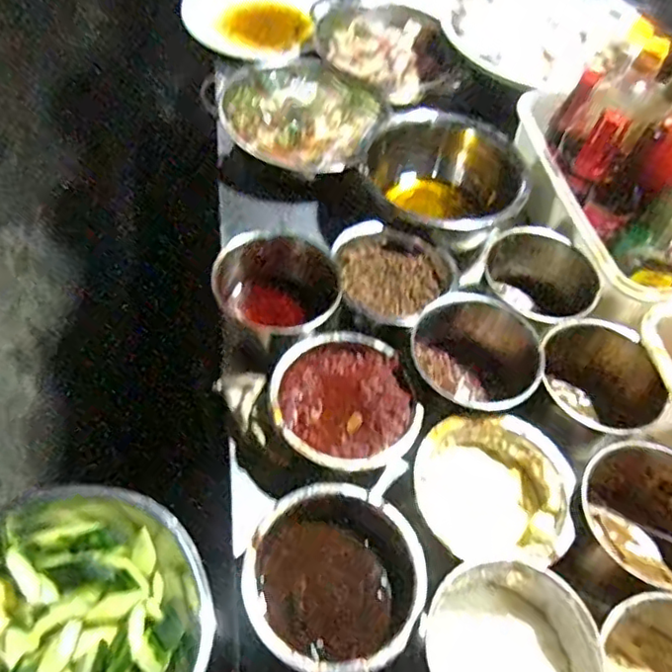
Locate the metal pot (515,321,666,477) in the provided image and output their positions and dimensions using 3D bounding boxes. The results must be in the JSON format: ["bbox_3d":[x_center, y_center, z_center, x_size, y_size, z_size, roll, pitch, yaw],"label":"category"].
[{"bbox_3d":[0.306,0.068,0.760,0.137,0.107,0.140,4,55,-6],"label":"metal pot"}]

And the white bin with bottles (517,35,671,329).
[{"bbox_3d":[0.432,-0.236,0.853,0.249,0.221,0.404,-10,58,-15],"label":"white bin with bottles"}]

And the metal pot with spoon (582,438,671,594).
[{"bbox_3d":[0.331,0.204,0.674,0.130,0.105,0.156,-18,60,-20],"label":"metal pot with spoon"}]

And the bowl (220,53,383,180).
[{"bbox_3d":[-0.051,-0.372,1.006,0.268,0.069,0.252,4,55,-6],"label":"bowl"}]

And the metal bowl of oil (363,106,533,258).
[{"bbox_3d":[0.156,-0.228,0.913,0.227,0.120,0.217,4,55,-6],"label":"metal bowl of oil"}]

